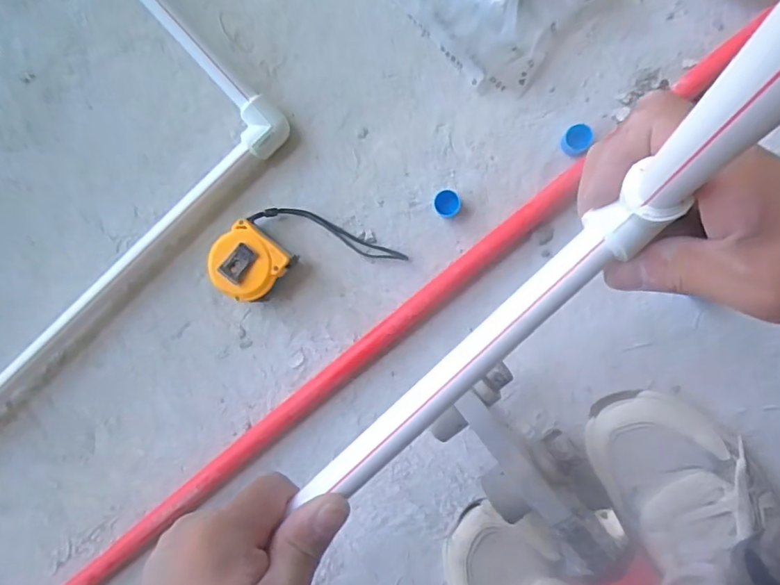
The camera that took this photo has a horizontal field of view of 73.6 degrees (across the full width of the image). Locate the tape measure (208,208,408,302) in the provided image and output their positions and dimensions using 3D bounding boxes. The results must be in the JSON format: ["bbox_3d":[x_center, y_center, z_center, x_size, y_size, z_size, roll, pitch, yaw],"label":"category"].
[{"bbox_3d":[-0.080,-0.045,0.469,0.160,0.042,0.076,-18,89,6],"label":"tape measure"}]

